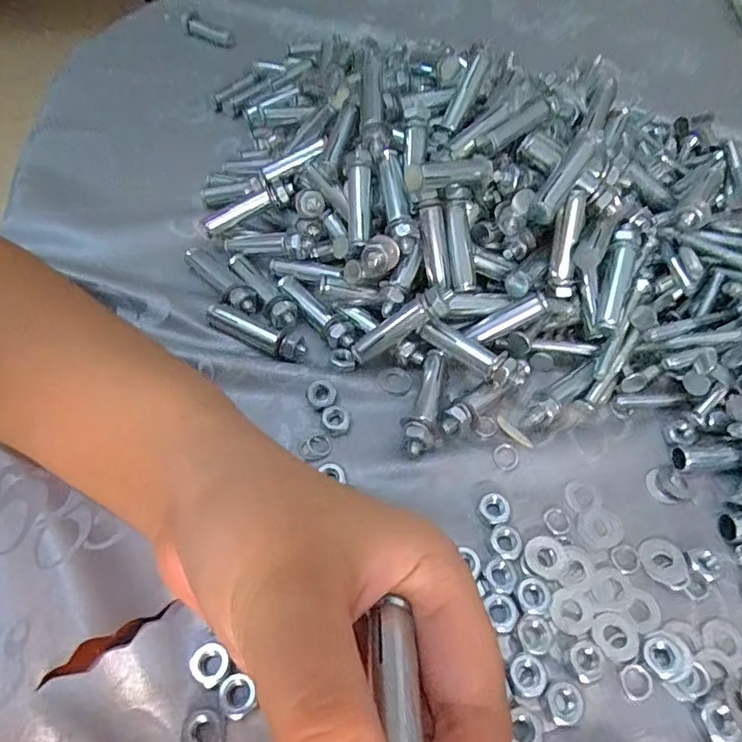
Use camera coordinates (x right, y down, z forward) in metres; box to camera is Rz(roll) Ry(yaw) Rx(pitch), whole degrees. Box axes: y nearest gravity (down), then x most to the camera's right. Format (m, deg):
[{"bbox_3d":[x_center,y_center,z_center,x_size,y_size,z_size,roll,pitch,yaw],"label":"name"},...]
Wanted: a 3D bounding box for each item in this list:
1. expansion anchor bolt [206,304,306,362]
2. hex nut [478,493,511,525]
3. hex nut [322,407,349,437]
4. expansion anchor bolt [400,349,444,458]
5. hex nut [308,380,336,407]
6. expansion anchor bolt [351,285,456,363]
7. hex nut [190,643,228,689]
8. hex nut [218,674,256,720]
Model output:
[{"bbox_3d":[-0.057,-0.019,0.264,0.052,0.008,0.013,22,56,13],"label":"expansion anchor bolt"},{"bbox_3d":[0.051,0.057,0.222,0.012,0.006,0.011,30,58,18],"label":"hex nut"},{"bbox_3d":[-0.016,0.023,0.244,0.012,0.004,0.014,-3,54,-4],"label":"hex nut"},{"bbox_3d":[0.024,0.013,0.246,0.015,0.010,0.053,10,54,5],"label":"expansion anchor bolt"},{"bbox_3d":[-0.023,0.010,0.247,0.013,0.005,0.012,-22,58,-17],"label":"hex nut"},{"bbox_3d":[0.014,-0.021,0.251,0.053,0.013,0.012,-34,53,21],"label":"expansion anchor bolt"},{"bbox_3d":[-0.056,0.101,0.185,0.012,0.004,0.012,23,57,14],"label":"hex nut"},{"bbox_3d":[-0.046,0.110,0.180,0.012,0.004,0.012,22,56,13],"label":"hex nut"}]

